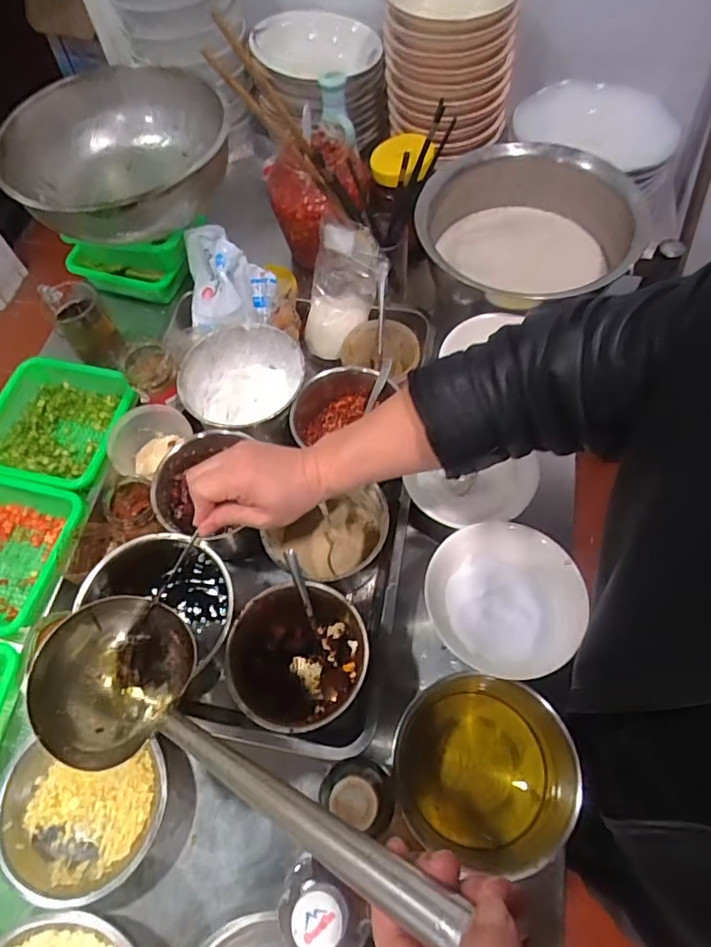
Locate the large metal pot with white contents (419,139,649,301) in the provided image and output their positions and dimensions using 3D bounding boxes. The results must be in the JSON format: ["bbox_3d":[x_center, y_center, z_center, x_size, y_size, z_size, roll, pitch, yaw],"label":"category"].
[{"bbox_3d":[0.229,-0.306,0.758,0.268,0.136,0.258,-1,63,3],"label":"large metal pot with white contents"}]

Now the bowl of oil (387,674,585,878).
[{"bbox_3d":[0.122,0.272,0.501,0.167,0.097,0.148,23,67,14],"label":"bowl of oil"}]

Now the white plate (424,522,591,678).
[{"bbox_3d":[0.144,0.121,0.540,0.149,0.023,0.143,-1,63,3],"label":"white plate"}]

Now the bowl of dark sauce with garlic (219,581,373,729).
[{"bbox_3d":[-0.052,0.198,0.581,0.131,0.121,0.132,-1,63,3],"label":"bowl of dark sauce with garlic"}]

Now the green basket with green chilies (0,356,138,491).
[{"bbox_3d":[-0.388,-0.059,0.735,0.188,0.062,0.176,9,64,8],"label":"green basket with green chilies"}]

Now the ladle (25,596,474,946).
[{"bbox_3d":[-0.043,0.185,0.316,0.494,0.088,0.120,7,59,41],"label":"ladle"}]

